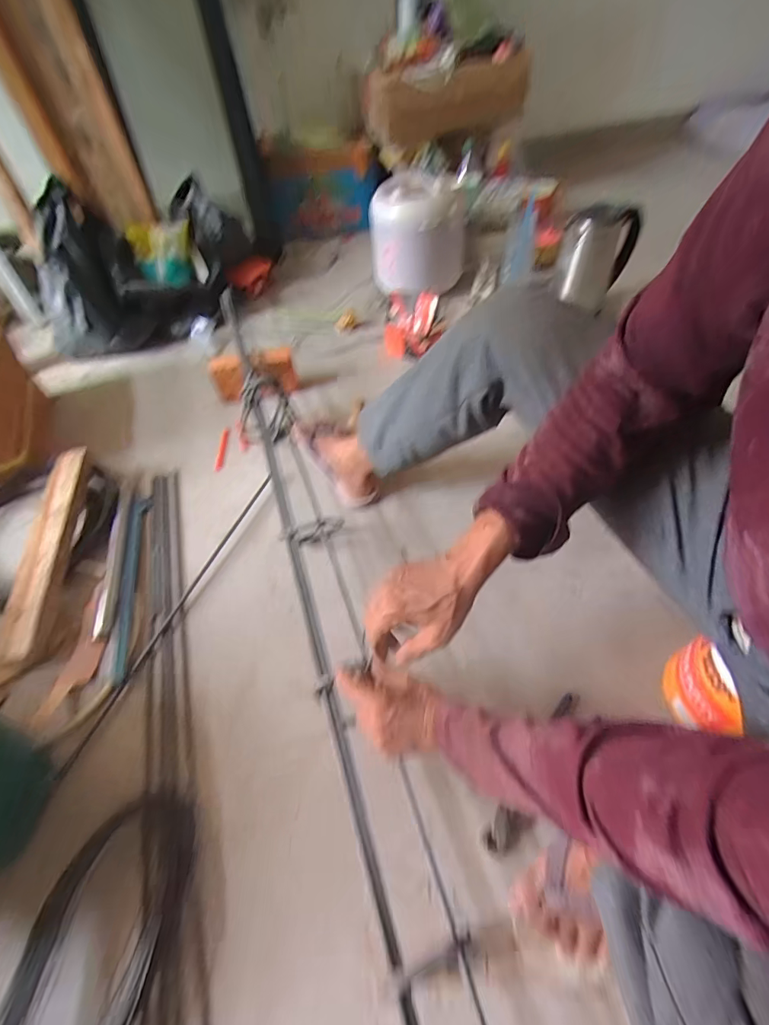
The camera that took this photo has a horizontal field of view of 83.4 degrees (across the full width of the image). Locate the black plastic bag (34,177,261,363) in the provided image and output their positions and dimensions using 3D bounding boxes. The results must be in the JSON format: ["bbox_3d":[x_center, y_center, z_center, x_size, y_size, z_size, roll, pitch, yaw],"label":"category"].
[{"bbox_3d":[-0.649,-0.684,1.191,0.582,0.327,0.302,-19,54,-10],"label":"black plastic bag"}]

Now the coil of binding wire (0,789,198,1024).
[{"bbox_3d":[-0.335,0.552,0.428,0.140,0.046,0.472,9,54,11],"label":"coil of binding wire"}]

